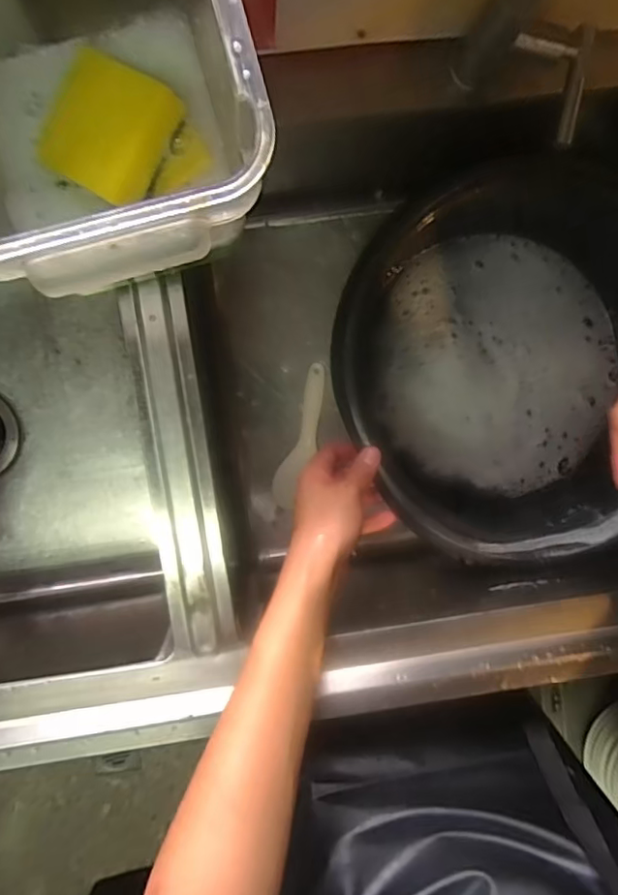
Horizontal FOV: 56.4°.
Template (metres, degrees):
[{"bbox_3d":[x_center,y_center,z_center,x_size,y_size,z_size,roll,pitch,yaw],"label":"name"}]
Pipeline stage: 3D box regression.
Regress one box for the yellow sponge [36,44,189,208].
[{"bbox_3d":[-0.127,-0.201,0.361,0.075,0.023,0.076,29,93,-5],"label":"yellow sponge"}]

